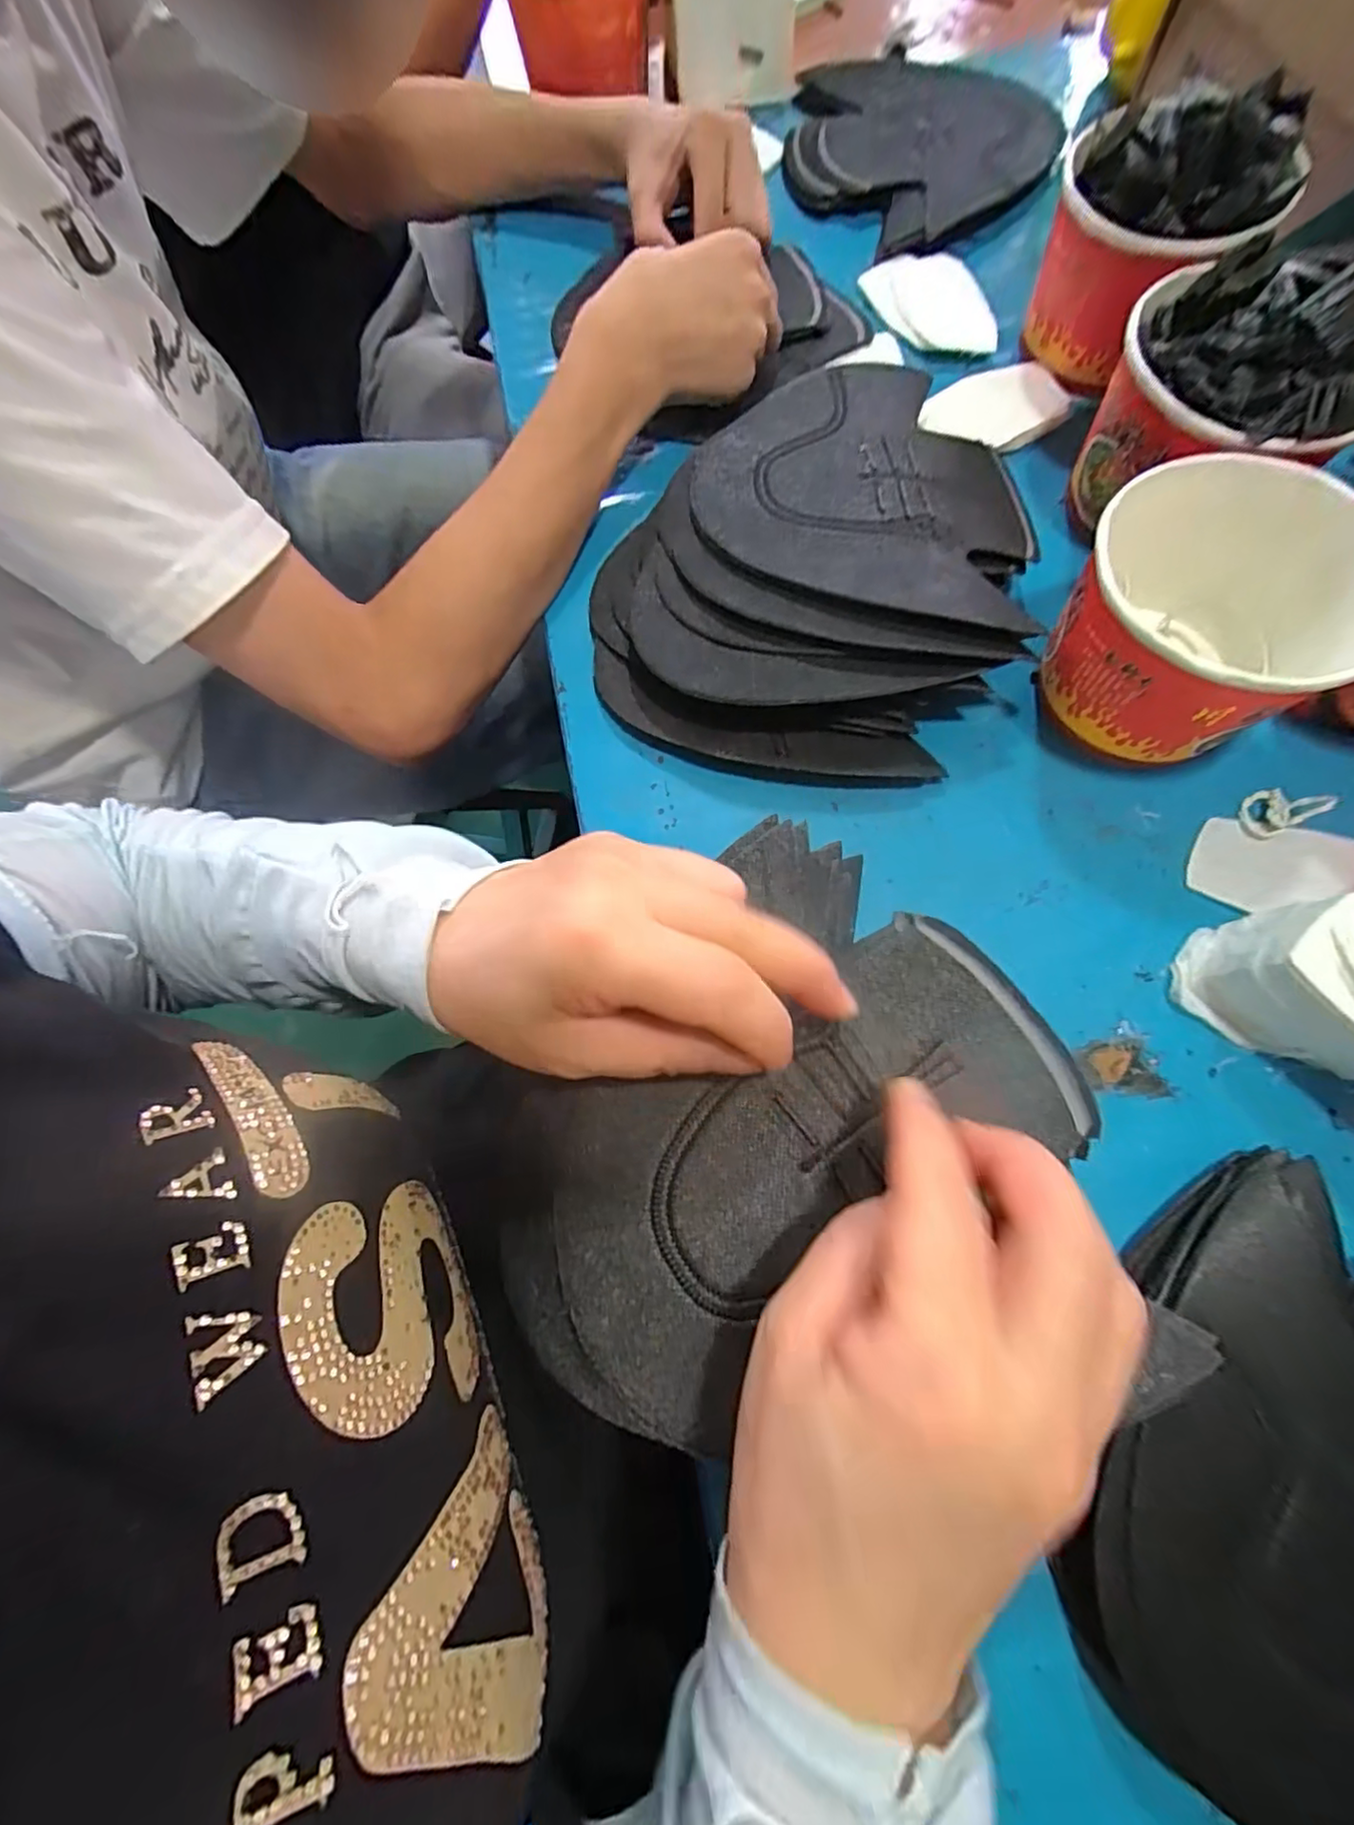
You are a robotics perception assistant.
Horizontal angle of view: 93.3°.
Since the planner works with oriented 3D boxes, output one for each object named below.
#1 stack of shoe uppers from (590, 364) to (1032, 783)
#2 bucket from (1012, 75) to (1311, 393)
[{"bbox_3d":[0.068,-0.195,0.347,0.223,0.058,0.246,6,74,6],"label":"stack of shoe uppers"},{"bbox_3d":[0.270,-0.385,0.373,0.109,0.104,0.089,26,77,11],"label":"bucket"}]

